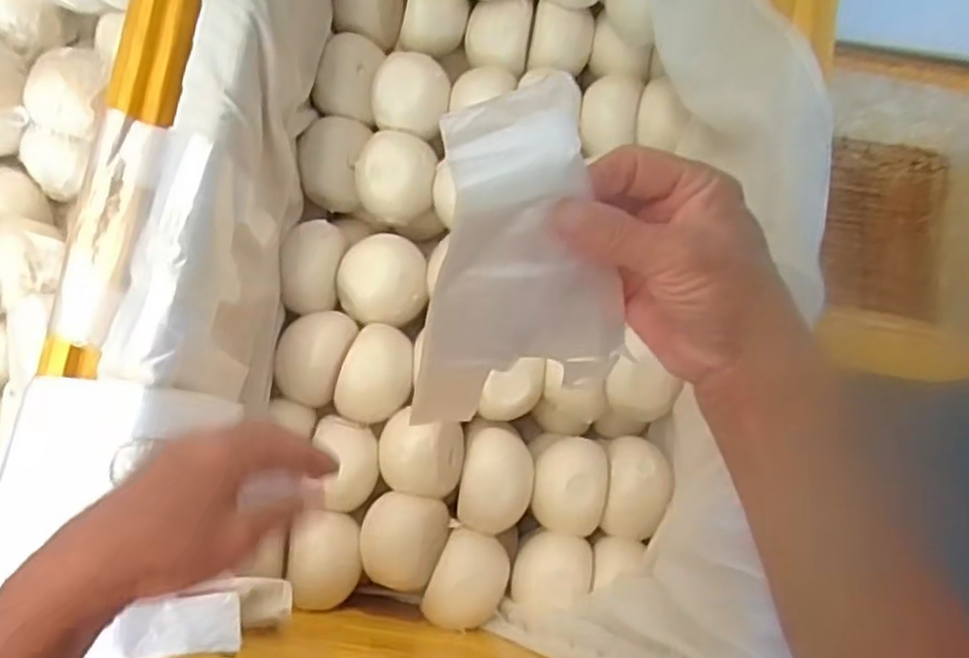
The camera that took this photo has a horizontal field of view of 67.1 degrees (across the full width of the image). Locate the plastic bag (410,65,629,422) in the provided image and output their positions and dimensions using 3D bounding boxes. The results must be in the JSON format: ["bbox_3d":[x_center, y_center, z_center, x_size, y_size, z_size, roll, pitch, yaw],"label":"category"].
[{"bbox_3d":[0.020,-0.024,0.324,0.091,0.162,0.028,-2,39,-15],"label":"plastic bag"}]

